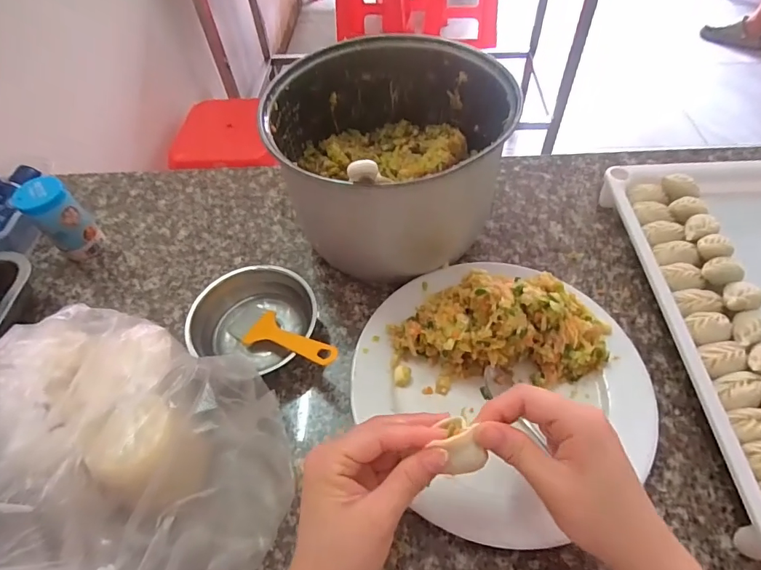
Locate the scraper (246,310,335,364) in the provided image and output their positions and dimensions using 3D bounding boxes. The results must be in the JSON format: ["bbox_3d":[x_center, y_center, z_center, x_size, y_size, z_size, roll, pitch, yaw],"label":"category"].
[{"bbox_3d":[-0.084,0.051,0.409,0.122,0.007,0.040,14,53,42],"label":"scraper"}]

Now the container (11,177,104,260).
[{"bbox_3d":[-0.359,-0.073,0.503,0.047,0.092,0.052,33,62,25],"label":"container"}]

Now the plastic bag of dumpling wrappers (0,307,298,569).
[{"bbox_3d":[-0.205,0.140,0.316,0.250,0.110,0.238,7,55,9],"label":"plastic bag of dumpling wrappers"}]

